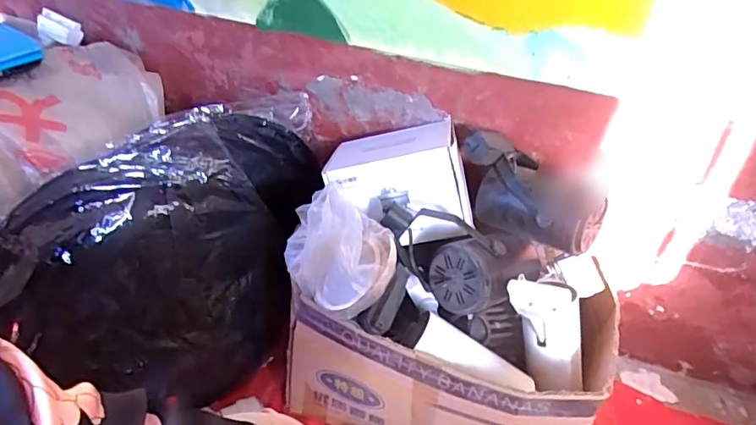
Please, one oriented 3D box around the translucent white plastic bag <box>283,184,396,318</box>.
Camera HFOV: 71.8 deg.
[{"bbox_3d":[-0.056,0.052,0.682,0.161,0.131,0.100,19,41,15],"label":"translucent white plastic bag"}]

